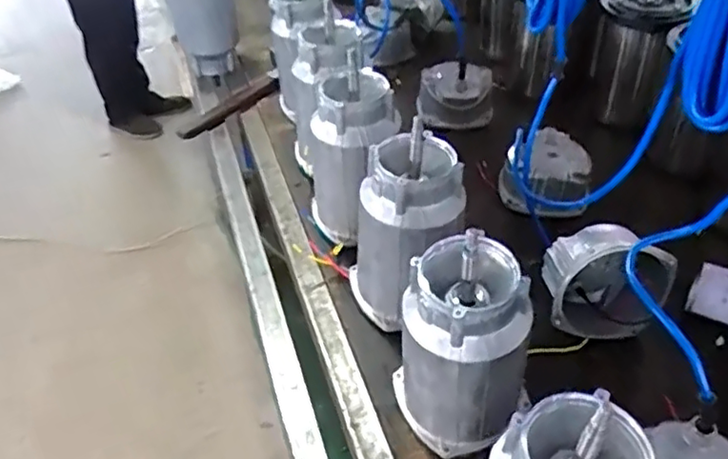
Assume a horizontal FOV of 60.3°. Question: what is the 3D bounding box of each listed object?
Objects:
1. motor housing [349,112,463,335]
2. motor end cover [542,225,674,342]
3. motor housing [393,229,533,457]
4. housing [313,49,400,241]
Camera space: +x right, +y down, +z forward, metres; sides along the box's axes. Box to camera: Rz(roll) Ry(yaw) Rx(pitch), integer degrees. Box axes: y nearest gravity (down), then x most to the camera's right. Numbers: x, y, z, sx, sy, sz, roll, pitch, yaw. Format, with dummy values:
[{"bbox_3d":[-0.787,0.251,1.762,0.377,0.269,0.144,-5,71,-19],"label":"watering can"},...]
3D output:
[{"bbox_3d":[0.045,0.004,0.736,0.115,0.224,0.117,-24,47,-19],"label":"motor housing"},{"bbox_3d":[0.280,0.063,0.746,0.141,0.140,0.089,-11,44,-8],"label":"motor end cover"},{"bbox_3d":[0.094,0.121,0.619,0.106,0.224,0.104,-22,47,-18],"label":"motor housing"},{"bbox_3d":[-0.014,-0.093,0.849,0.112,0.218,0.112,-2,44,2],"label":"housing"}]

